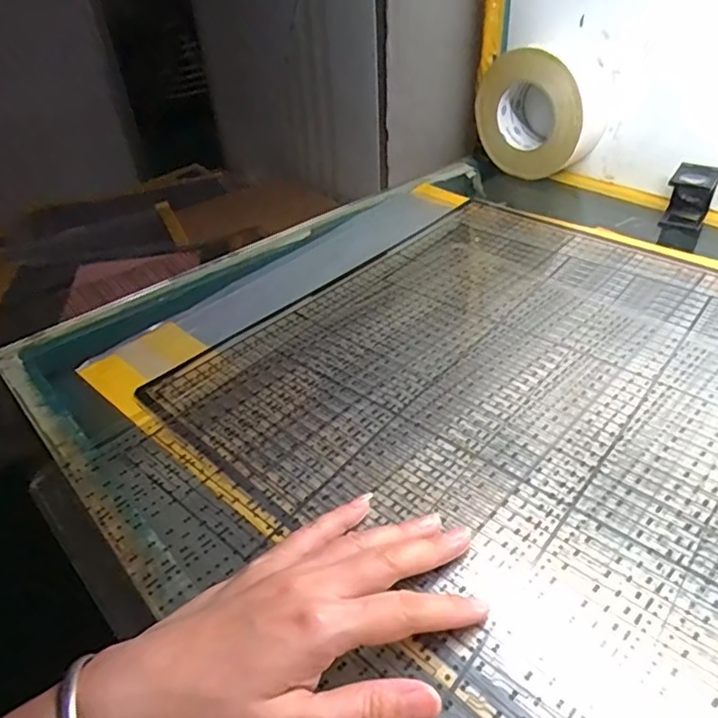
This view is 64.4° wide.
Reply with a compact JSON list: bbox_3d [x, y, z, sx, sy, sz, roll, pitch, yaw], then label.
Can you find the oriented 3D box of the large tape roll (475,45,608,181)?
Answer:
[{"bbox_3d":[0.209,-0.289,0.671,0.061,0.134,0.137,-33,47,-31],"label":"large tape roll"}]

